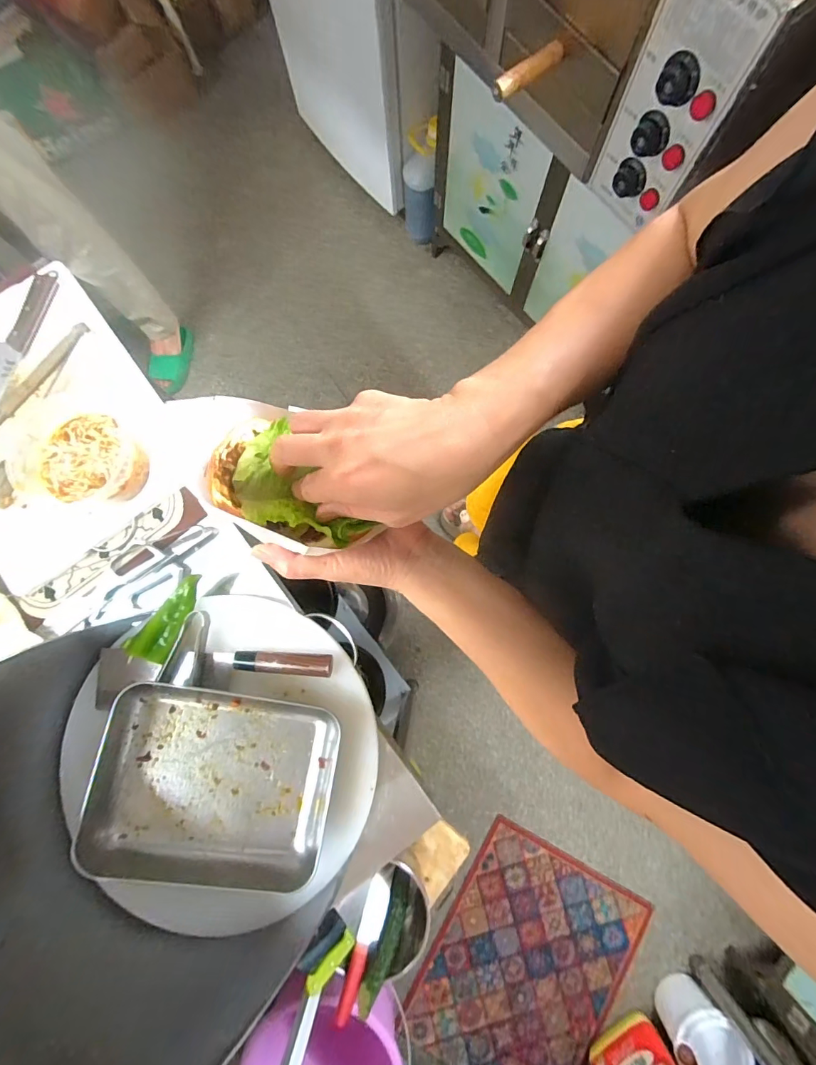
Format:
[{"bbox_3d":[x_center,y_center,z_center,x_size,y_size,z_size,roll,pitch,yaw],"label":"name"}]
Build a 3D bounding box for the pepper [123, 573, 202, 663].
[{"bbox_3d":[-0.299,0.103,0.556,0.044,0.023,0.112,27,84,5],"label":"pepper"}]

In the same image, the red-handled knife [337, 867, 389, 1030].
[{"bbox_3d":[-0.087,0.831,0.905,0.049,0.236,0.026,25,125,4],"label":"red-handled knife"}]

